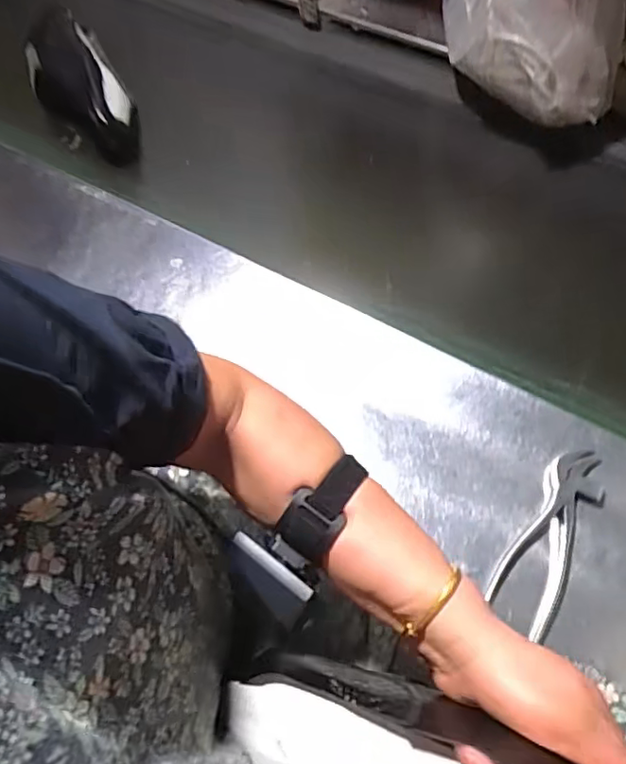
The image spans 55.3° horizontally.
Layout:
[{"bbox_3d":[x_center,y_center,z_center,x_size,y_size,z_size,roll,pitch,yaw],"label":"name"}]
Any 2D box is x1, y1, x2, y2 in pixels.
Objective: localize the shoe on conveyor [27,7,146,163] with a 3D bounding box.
[{"bbox_3d":[-0.317,-0.399,0.817,0.109,0.086,0.264,-27,66,-10],"label":"shoe on conveyor"}]

